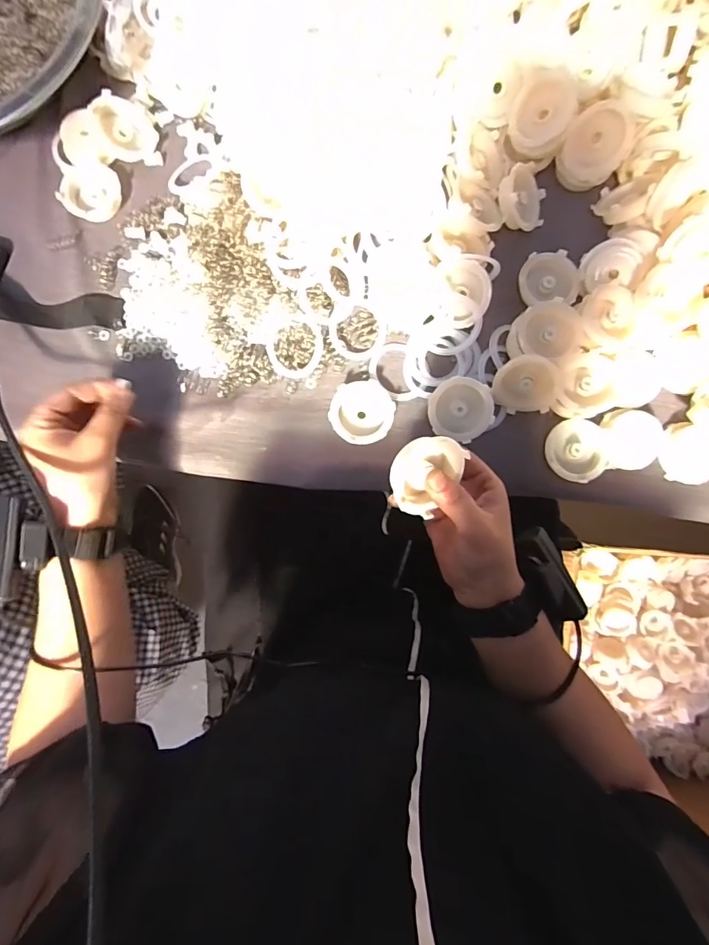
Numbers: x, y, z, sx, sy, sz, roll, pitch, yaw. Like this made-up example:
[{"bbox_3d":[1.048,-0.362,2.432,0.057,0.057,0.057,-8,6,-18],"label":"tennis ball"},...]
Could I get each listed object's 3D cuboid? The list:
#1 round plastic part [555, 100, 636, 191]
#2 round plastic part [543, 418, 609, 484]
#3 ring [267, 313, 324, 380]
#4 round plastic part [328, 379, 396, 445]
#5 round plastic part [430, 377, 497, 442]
[{"bbox_3d":[0.215,-0.291,0.386,0.056,0.023,0.062,27,126,-6],"label":"round plastic part"},{"bbox_3d":[0.194,-0.019,0.377,0.051,0.017,0.054,0,84,0],"label":"round plastic part"},{"bbox_3d":[-0.054,-0.114,0.389,0.053,0.007,0.055,1,96,15],"label":"ring"},{"bbox_3d":[0.006,-0.052,0.378,0.054,0.017,0.054,0,84,0],"label":"round plastic part"},{"bbox_3d":[0.092,-0.056,0.370,0.054,0.014,0.048,17,110,-2],"label":"round plastic part"}]

